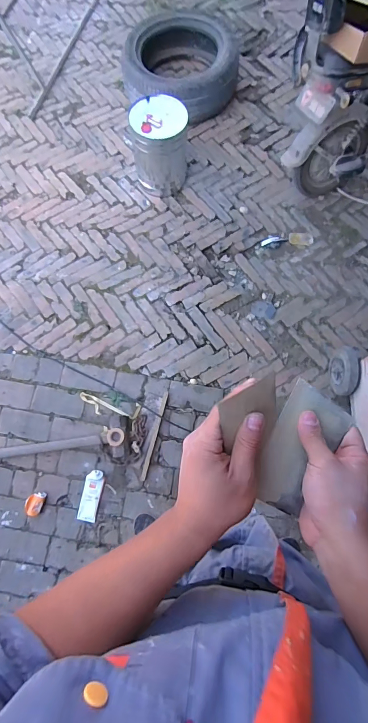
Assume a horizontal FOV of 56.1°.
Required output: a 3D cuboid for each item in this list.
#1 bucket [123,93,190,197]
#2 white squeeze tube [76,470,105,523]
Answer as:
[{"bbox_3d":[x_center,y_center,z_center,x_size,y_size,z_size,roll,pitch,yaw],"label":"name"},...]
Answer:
[{"bbox_3d":[-0.109,-0.963,1.559,0.257,0.352,0.204,-2,71,0],"label":"bucket"},{"bbox_3d":[-0.369,0.532,1.367,0.078,0.033,0.192,10,71,4],"label":"white squeeze tube"}]

